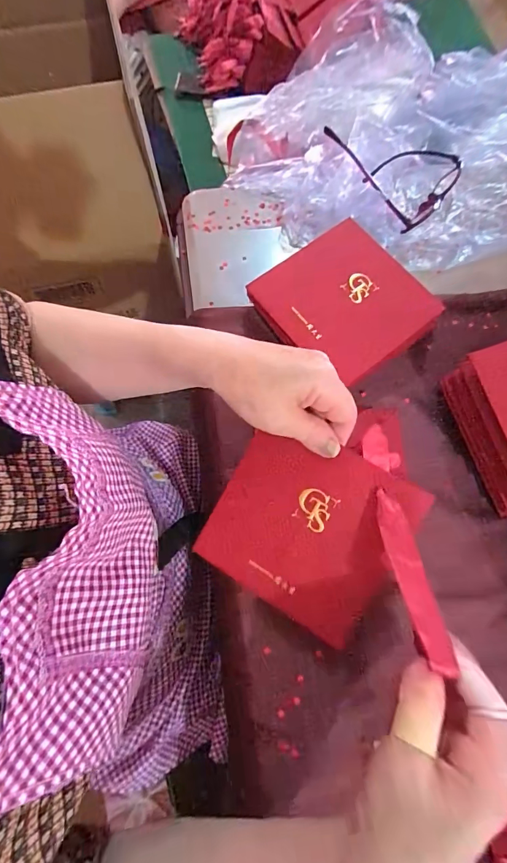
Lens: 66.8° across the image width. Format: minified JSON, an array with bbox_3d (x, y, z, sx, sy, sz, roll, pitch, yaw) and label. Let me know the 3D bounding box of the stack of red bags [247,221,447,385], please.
[{"bbox_3d":[0.088,-0.124,0.380,0.138,0.020,0.138,-37,83,-6],"label":"stack of red bags"}]

